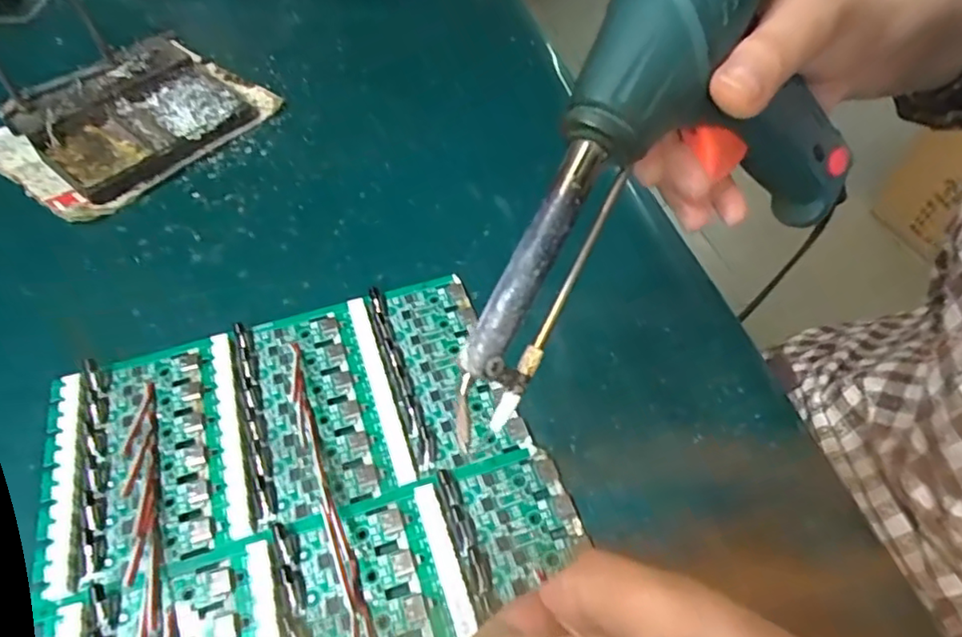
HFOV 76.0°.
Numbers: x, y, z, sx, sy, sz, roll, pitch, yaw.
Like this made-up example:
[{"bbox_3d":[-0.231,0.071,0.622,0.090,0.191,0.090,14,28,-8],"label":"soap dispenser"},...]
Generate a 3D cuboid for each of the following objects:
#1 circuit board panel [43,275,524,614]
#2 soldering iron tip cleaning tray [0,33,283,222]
[{"bbox_3d":[-0.084,0.038,0.262,0.182,0.007,0.102,-17,54,-12],"label":"circuit board panel"},{"bbox_3d":[-0.221,-0.130,0.385,0.115,0.031,0.149,33,59,24],"label":"soldering iron tip cleaning tray"}]

